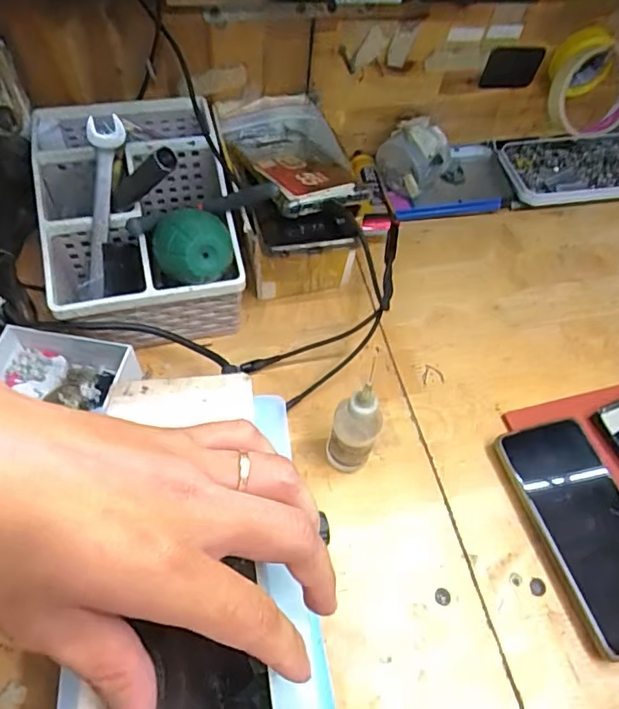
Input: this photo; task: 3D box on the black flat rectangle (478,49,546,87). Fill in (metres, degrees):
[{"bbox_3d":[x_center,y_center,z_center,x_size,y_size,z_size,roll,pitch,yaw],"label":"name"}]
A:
[{"bbox_3d":[0.206,-0.291,0.544,0.058,0.042,0.006,-7,58,-9],"label":"black flat rectangle"}]

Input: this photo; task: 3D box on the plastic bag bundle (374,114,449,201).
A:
[{"bbox_3d":[0.108,-0.207,0.570,0.060,0.072,0.052,41,63,19],"label":"plastic bag bundle"}]

